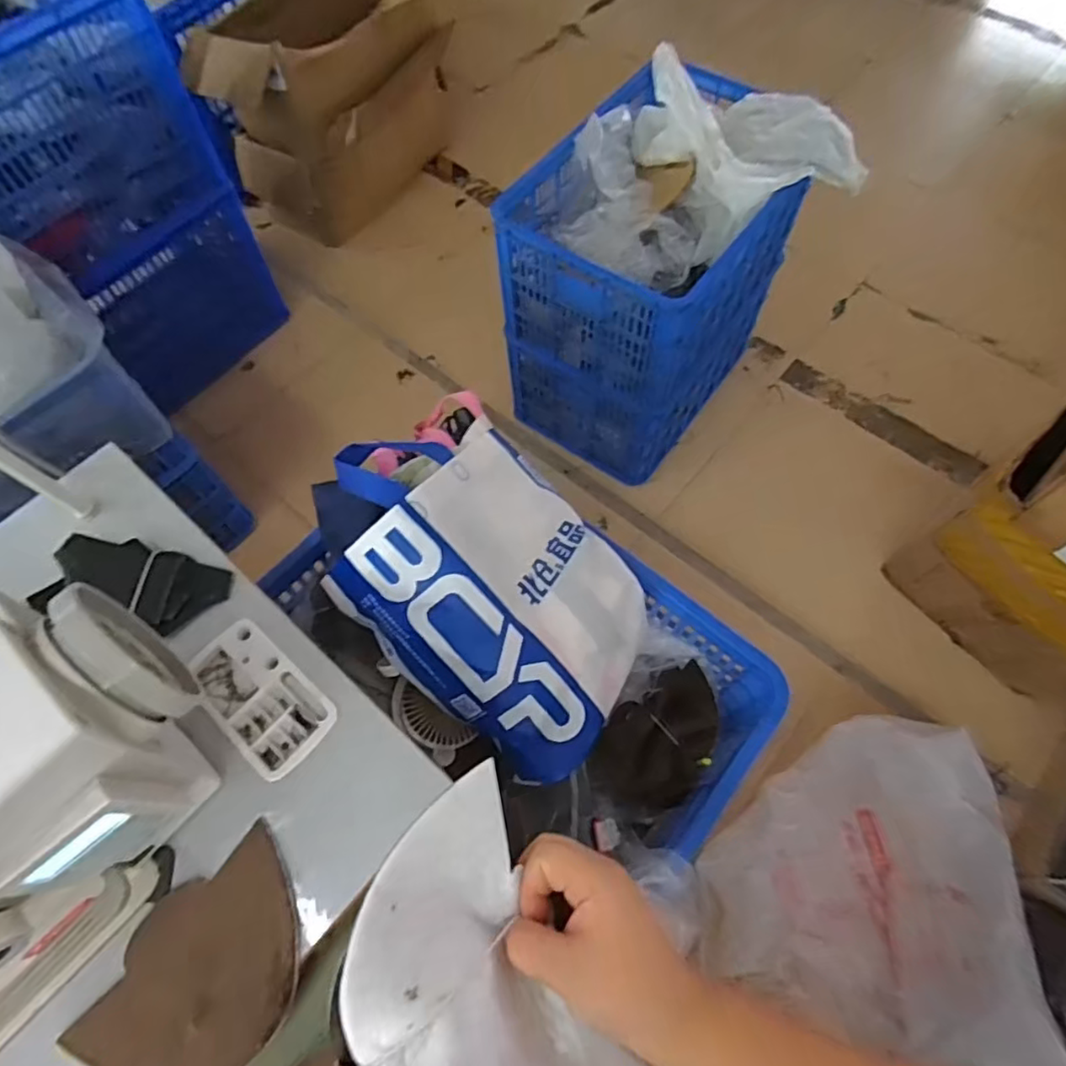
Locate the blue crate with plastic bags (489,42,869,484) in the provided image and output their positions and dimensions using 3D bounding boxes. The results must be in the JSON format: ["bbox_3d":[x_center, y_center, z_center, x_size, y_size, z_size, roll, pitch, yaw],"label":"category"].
[{"bbox_3d":[0.264,-0.535,1.351,0.432,0.610,0.554,38,71,17],"label":"blue crate with plastic bags"}]

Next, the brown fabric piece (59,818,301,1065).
[{"bbox_3d":[-0.256,0.344,0.483,0.179,0.012,0.128,-38,71,-17],"label":"brown fabric piece"}]

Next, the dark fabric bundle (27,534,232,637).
[{"bbox_3d":[-0.378,0.051,0.602,0.154,0.018,0.088,15,65,-7],"label":"dark fabric bundle"}]

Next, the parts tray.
[{"bbox_3d":[-0.252,0.152,0.583,0.141,0.019,0.079,38,71,17],"label":"parts tray"}]

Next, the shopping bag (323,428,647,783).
[{"bbox_3d":[-0.057,0.028,0.702,0.424,0.168,0.280,39,71,17],"label":"shopping bag"}]

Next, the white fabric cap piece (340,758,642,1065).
[{"bbox_3d":[-0.031,0.231,0.318,0.113,0.029,0.172,-19,63,-33],"label":"white fabric cap piece"}]

